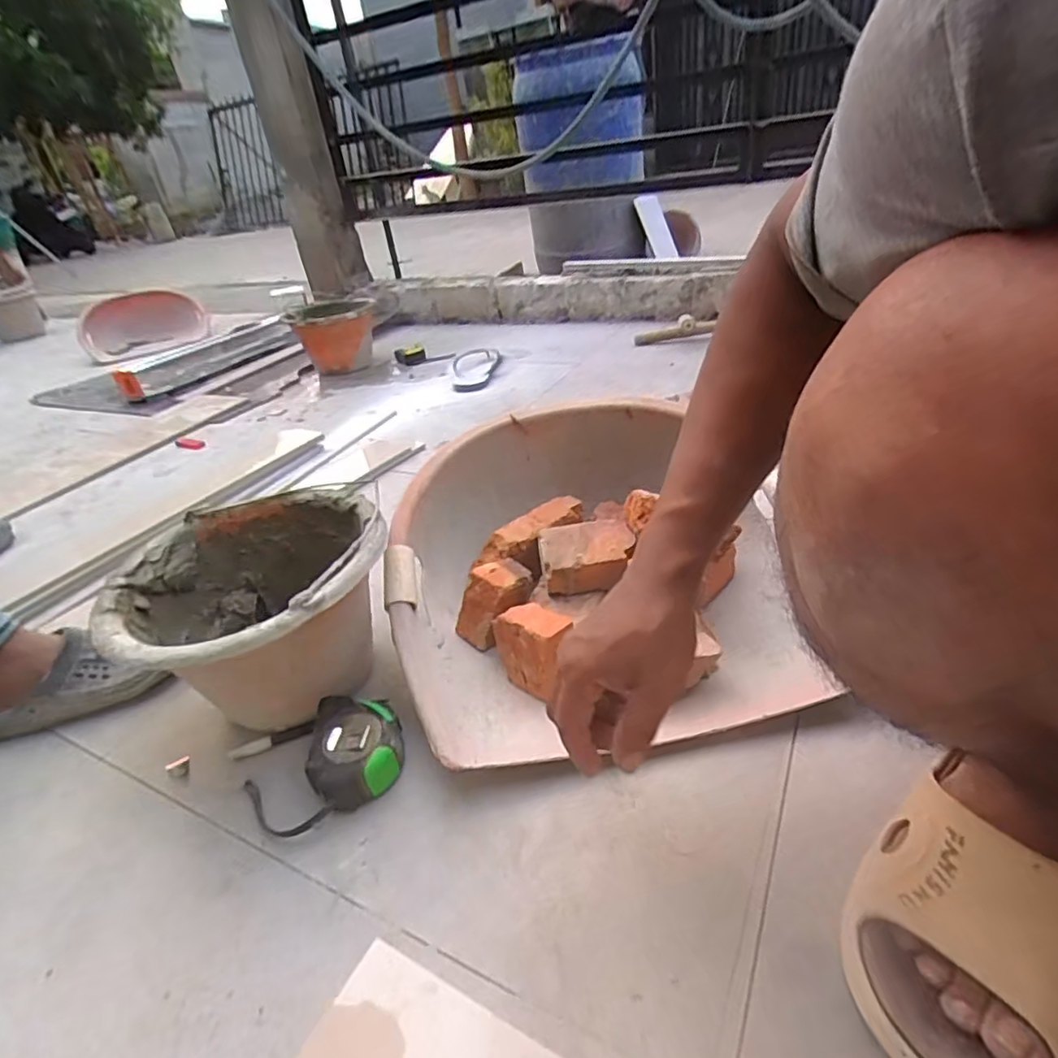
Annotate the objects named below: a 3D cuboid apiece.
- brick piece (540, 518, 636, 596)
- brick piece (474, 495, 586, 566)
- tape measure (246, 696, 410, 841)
[{"bbox_3d":[0.058,0.028,0.655,0.087,0.040,0.088,-8,32,1],"label":"brick piece"},{"bbox_3d":[0.003,0.002,0.702,0.143,0.032,0.044,-31,39,-31],"label":"brick piece"},{"bbox_3d":[-0.183,0.200,0.533,0.137,0.045,0.114,-22,34,-21],"label":"tape measure"}]

